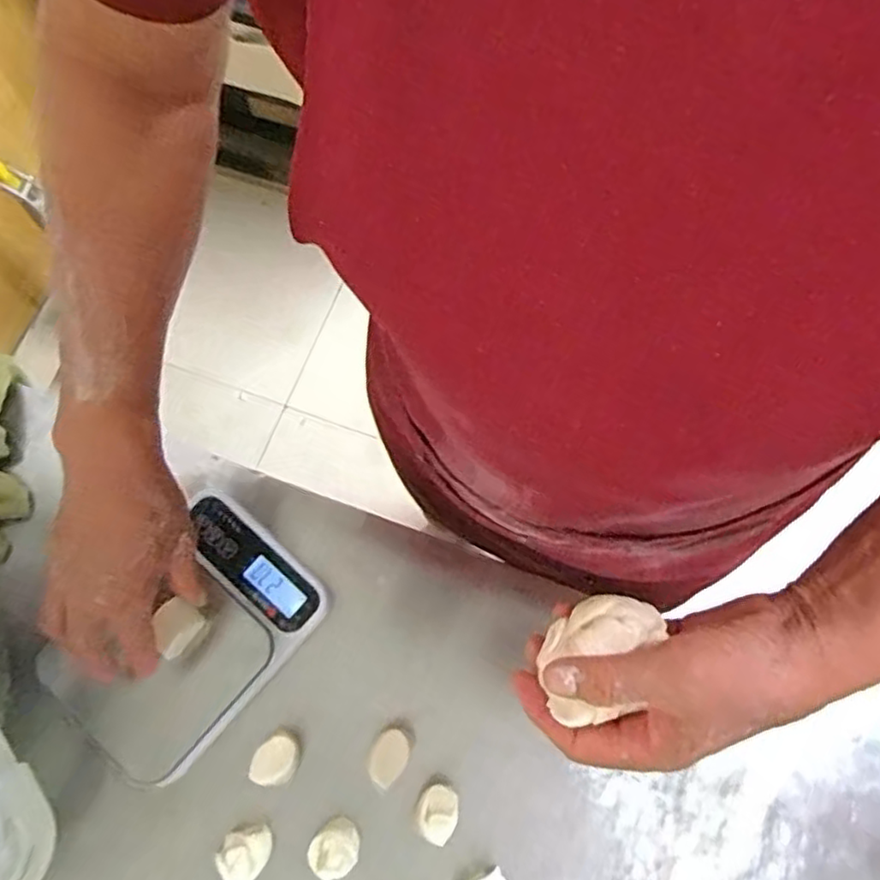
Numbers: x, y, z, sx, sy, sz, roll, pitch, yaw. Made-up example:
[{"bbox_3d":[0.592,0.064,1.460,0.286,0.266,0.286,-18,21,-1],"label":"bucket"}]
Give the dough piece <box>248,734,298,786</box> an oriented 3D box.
[{"bbox_3d":[-0.123,0.244,0.516,0.031,0.032,0.034,0,73,1],"label":"dough piece"}]

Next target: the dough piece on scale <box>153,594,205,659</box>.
[{"bbox_3d":[-0.197,0.140,0.502,0.027,0.020,0.038,32,73,10],"label":"dough piece on scale"}]

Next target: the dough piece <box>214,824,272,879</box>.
[{"bbox_3d":[-0.141,0.300,0.492,0.038,0.027,0.034,-41,77,-11],"label":"dough piece"}]

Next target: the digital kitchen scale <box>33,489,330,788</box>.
[{"bbox_3d":[-0.203,0.158,0.533,0.144,0.041,0.211,39,77,12],"label":"digital kitchen scale"}]

